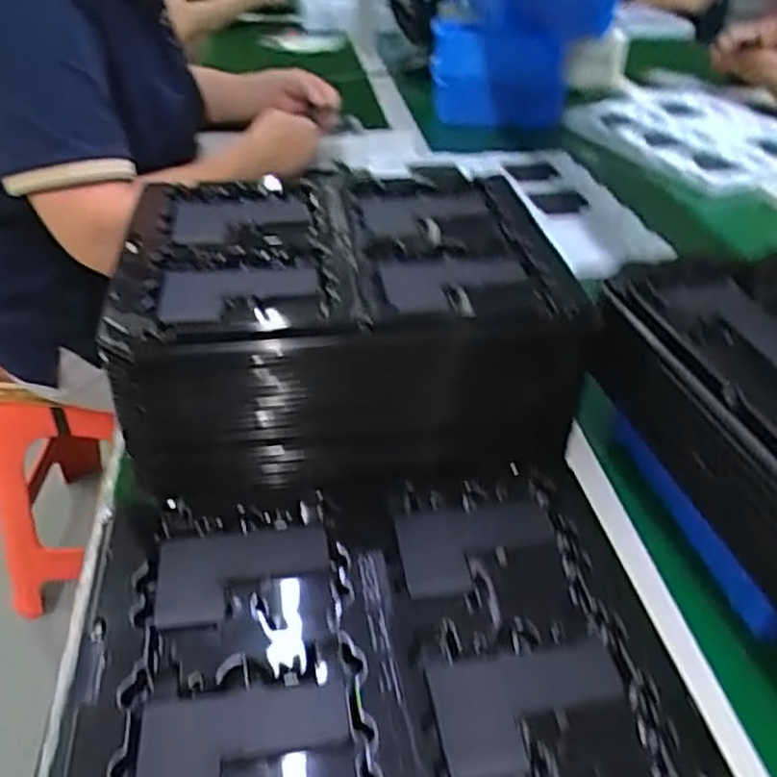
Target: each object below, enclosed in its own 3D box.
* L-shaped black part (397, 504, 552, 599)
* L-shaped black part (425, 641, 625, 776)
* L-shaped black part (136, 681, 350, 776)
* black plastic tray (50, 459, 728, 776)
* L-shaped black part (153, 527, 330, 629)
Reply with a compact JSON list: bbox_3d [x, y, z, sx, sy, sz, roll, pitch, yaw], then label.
[{"bbox_3d":[0.056,0.095,0.429,0.099,0.016,0.059,-6,39,-11],"label":"L-shaped black part"},{"bbox_3d":[0.070,0.155,0.346,0.095,0.008,0.056,-5,39,-9],"label":"L-shaped black part"},{"bbox_3d":[-0.065,0.168,0.329,0.095,0.009,0.056,-5,39,-9],"label":"L-shaped black part"},{"bbox_3d":[-0.007,0.128,0.371,0.294,0.031,0.216,-3,38,-7],"label":"black plastic tray"},{"bbox_3d":[-0.082,0.104,0.408,0.096,0.010,0.058,-6,39,-11],"label":"L-shaped black part"}]

